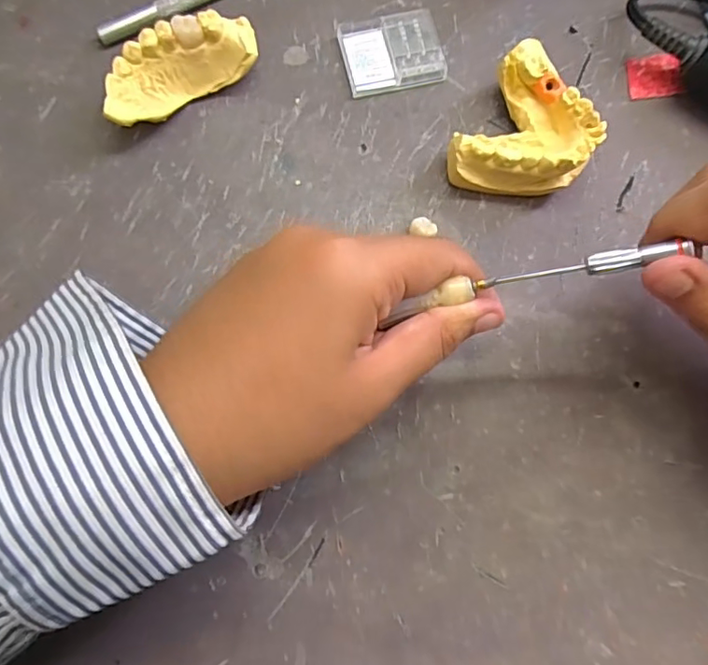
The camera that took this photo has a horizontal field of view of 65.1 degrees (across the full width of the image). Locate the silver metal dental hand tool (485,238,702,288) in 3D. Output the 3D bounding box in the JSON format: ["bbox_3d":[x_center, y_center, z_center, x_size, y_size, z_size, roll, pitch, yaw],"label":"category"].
[{"bbox_3d":[0.074,-0.021,0.175,0.060,0.004,0.006,-9,80,20],"label":"silver metal dental hand tool"}]

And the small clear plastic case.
[{"bbox_3d":[0.017,-0.130,0.255,0.044,0.008,0.037,-13,81,-4],"label":"small clear plastic case"}]

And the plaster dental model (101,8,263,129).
[{"bbox_3d":[-0.074,-0.112,0.238,0.068,0.026,0.026,-33,82,-6],"label":"plaster dental model"}]

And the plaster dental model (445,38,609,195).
[{"bbox_3d":[0.075,-0.084,0.238,0.051,0.028,0.063,32,81,4],"label":"plaster dental model"}]

